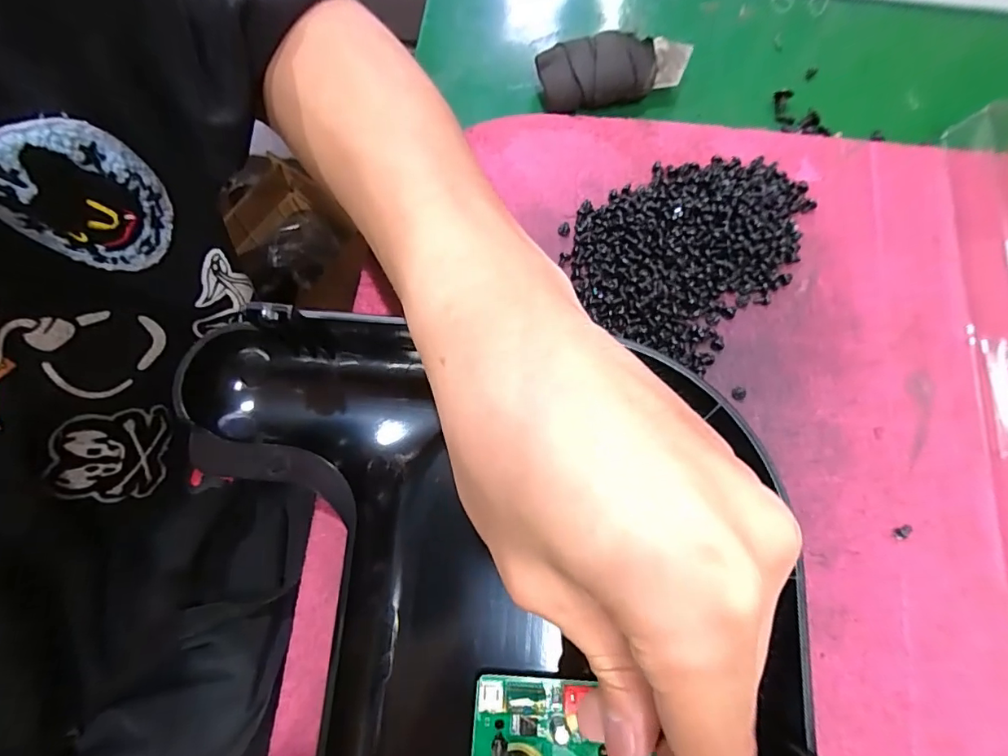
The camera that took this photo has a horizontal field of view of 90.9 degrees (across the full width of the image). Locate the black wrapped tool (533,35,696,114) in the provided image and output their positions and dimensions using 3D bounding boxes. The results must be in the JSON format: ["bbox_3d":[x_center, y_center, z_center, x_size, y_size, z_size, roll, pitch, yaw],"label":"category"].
[{"bbox_3d":[0.054,-0.149,0.241,0.072,0.019,0.027,-4,77,-2],"label":"black wrapped tool"}]

